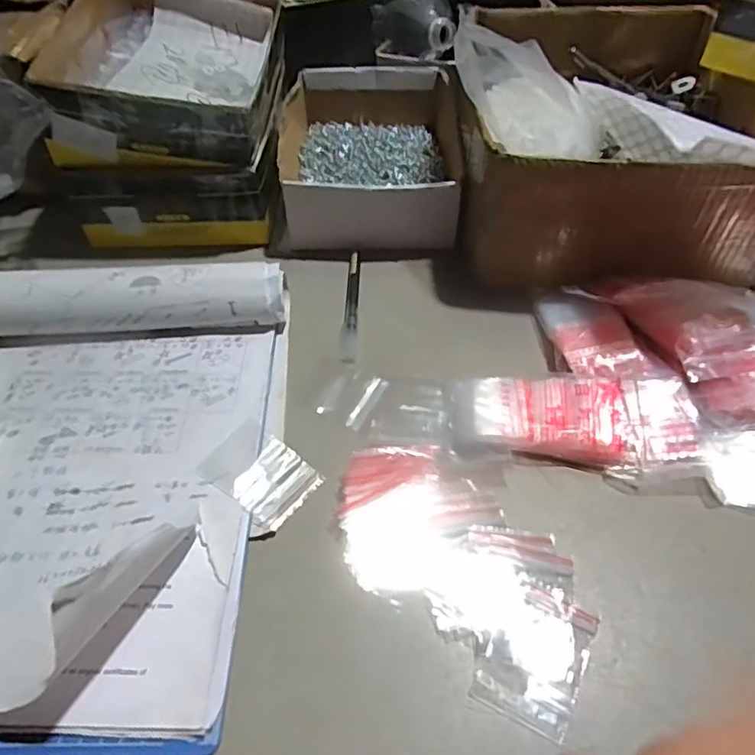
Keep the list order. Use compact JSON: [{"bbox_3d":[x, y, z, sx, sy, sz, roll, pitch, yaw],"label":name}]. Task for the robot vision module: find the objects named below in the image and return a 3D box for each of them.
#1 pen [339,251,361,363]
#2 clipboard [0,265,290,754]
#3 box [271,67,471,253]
[{"bbox_3d":[-0.023,-0.062,0.487,0.013,0.007,0.127,0,49,1],"label":"pen"},{"bbox_3d":[-0.179,0.038,0.351,0.226,0.074,0.314,-2,49,-1],"label":"clipboard"},{"bbox_3d":[-0.014,-0.235,0.605,0.166,0.066,0.255,0,49,1],"label":"box"}]

